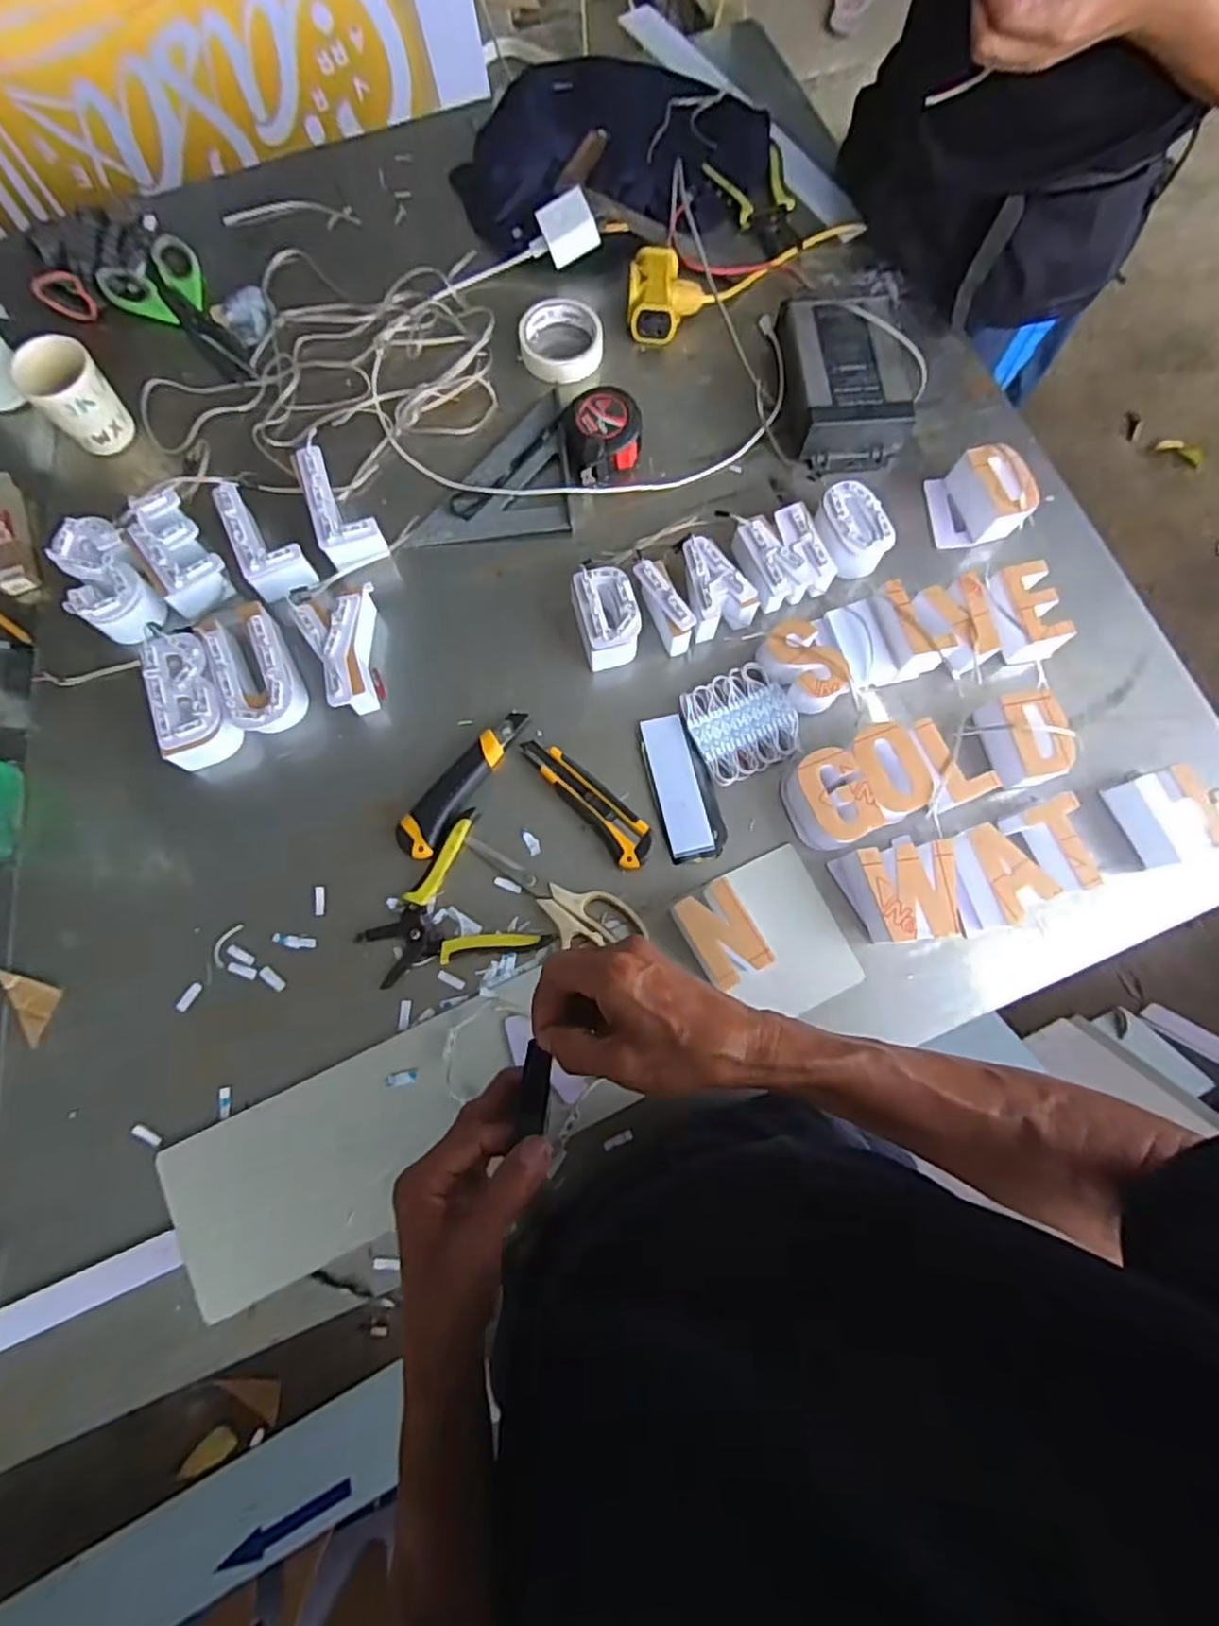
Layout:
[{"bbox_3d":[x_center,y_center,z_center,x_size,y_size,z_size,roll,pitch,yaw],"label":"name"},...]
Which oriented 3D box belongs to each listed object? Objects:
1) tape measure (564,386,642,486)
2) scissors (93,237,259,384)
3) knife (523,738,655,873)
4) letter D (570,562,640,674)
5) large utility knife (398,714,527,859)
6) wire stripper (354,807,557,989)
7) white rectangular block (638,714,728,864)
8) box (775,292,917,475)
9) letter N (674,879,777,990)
[{"bbox_3d":[-0.007,-0.396,0.722,0.079,0.035,0.093,-5,77,-2],"label":"tape measure"},{"bbox_3d":[-0.467,-0.568,0.776,0.225,0.010,0.105,41,80,7],"label":"scissors"},{"bbox_3d":[-0.020,-0.014,0.640,0.038,0.018,0.152,-43,81,-9],"label":"knife"},{"bbox_3d":[-0.004,-0.190,0.673,0.060,0.054,0.088,-14,78,-4],"label":"letter D"},{"bbox_3d":[-0.138,-0.032,0.643,0.038,0.018,0.166,32,79,6],"label":"large utility knife"},{"bbox_3d":[-0.148,0.095,0.615,0.144,0.013,0.138,-35,80,-8],"label":"wire stripper"},{"bbox_3d":[0.069,-0.024,0.650,0.056,0.007,0.141,-15,78,-4],"label":"white rectangular block"},{"bbox_3d":[0.254,-0.464,0.733,0.121,0.057,0.179,-2,77,-2],"label":"box"},{"bbox_3d":[0.096,0.106,0.600,0.057,0.047,0.081,-29,79,-7],"label":"letter N"}]

